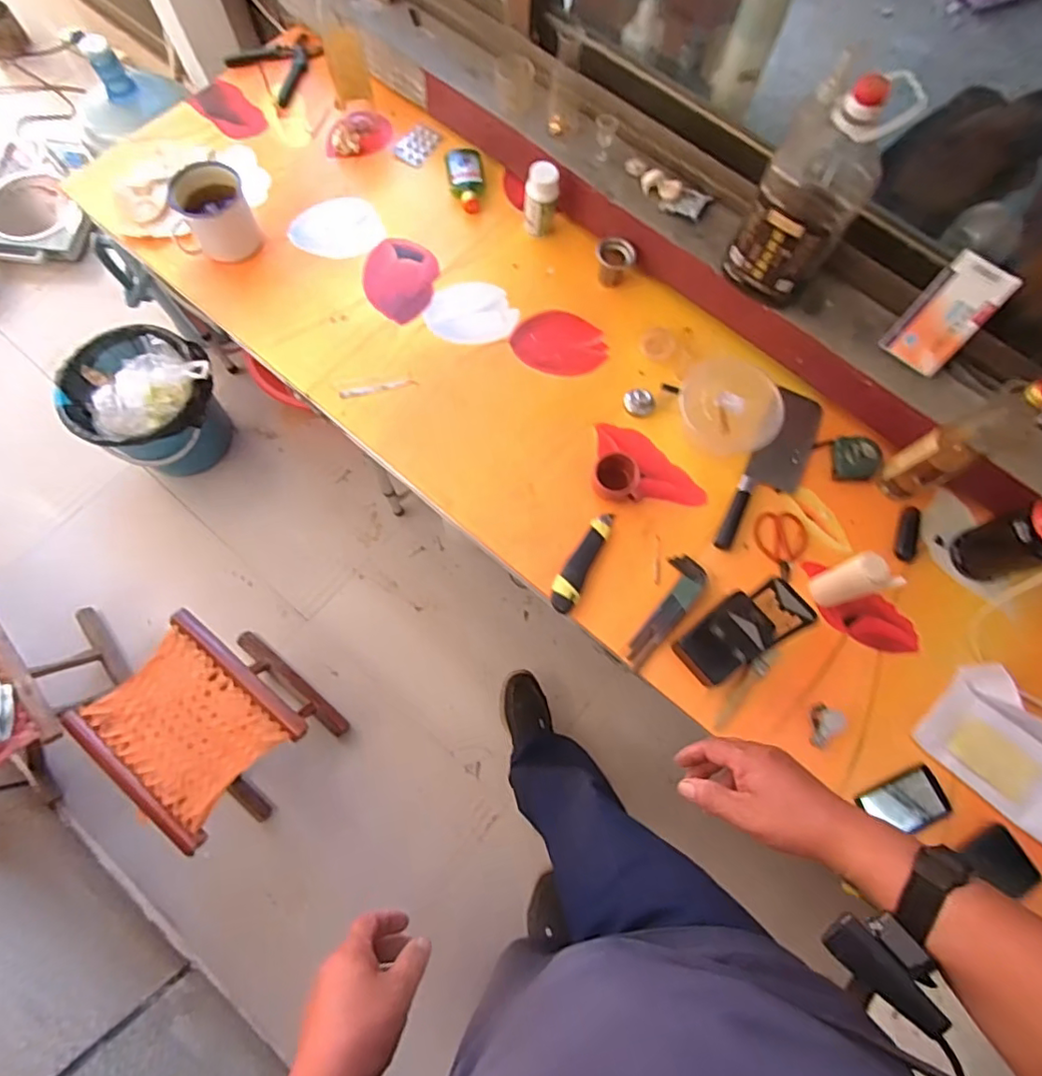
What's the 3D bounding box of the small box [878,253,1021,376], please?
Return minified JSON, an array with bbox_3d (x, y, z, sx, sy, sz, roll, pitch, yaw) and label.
[{"bbox_3d":[0.579,-0.303,0.764,0.085,0.141,0.018,46,39,20],"label":"small box"}]

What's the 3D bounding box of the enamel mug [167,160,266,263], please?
[{"bbox_3d":[-0.475,-0.498,0.874,0.111,0.109,0.087,-5,73,-4],"label":"enamel mug"}]

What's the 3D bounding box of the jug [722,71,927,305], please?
[{"bbox_3d":[0.363,-0.431,0.706,0.122,0.245,0.120,36,75,9],"label":"jug"}]

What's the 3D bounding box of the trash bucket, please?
[{"bbox_3d":[-0.802,-0.282,1.256,0.266,0.256,0.266,1,73,-2],"label":"trash bucket"}]

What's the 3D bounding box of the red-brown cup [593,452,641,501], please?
[{"bbox_3d":[0.137,-0.090,0.814,0.072,0.055,0.062,15,73,3],"label":"red-brown cup"}]

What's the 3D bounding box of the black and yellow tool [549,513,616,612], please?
[{"bbox_3d":[0.087,0.028,0.787,0.039,0.017,0.160,27,74,6],"label":"black and yellow tool"}]

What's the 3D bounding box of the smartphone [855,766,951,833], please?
[{"bbox_3d":[0.488,0.338,0.710,0.103,0.008,0.065,-22,75,-9],"label":"smartphone"}]

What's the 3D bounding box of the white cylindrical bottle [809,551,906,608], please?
[{"bbox_3d":[0.430,0.057,0.736,0.048,0.116,0.048,1,73,-2],"label":"white cylindrical bottle"}]

